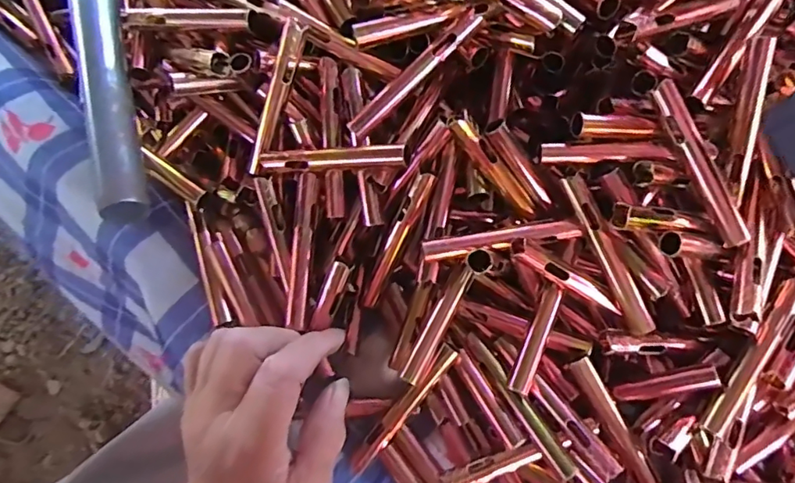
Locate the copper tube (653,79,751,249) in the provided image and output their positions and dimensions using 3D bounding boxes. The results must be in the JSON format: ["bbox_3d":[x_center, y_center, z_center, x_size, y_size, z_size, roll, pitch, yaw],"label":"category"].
[{"bbox_3d":[0.142,-0.036,0.250,0.012,0.010,0.082,-26,91,-6],"label":"copper tube"}]

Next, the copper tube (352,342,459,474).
[{"bbox_3d":[0.003,0.087,0.278,0.011,0.008,0.082,39,96,11],"label":"copper tube"}]

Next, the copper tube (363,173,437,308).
[{"bbox_3d":[0.000,0.001,0.286,0.010,0.008,0.082,28,111,8],"label":"copper tube"}]

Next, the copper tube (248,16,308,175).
[{"bbox_3d":[-0.063,-0.073,0.275,0.009,0.010,0.081,27,114,8],"label":"copper tube"}]

